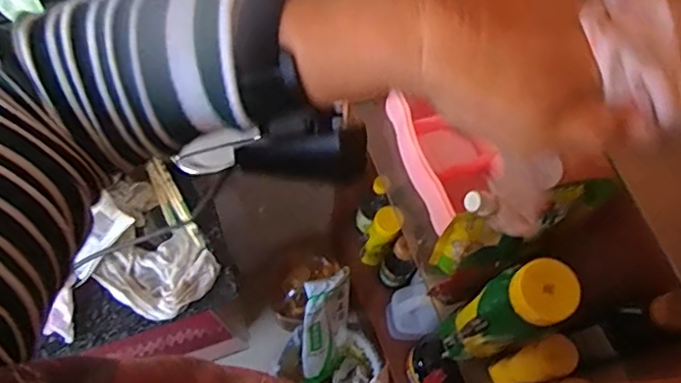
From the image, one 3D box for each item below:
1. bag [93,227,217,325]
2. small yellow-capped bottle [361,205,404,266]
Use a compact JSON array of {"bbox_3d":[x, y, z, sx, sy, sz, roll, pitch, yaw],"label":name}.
[{"bbox_3d":[-0.230,0.101,0.729,0.118,0.021,0.113,38,73,12],"label":"bag"},{"bbox_3d":[0.079,0.095,1.146,0.057,0.228,0.063,30,71,9],"label":"small yellow-capped bottle"}]

